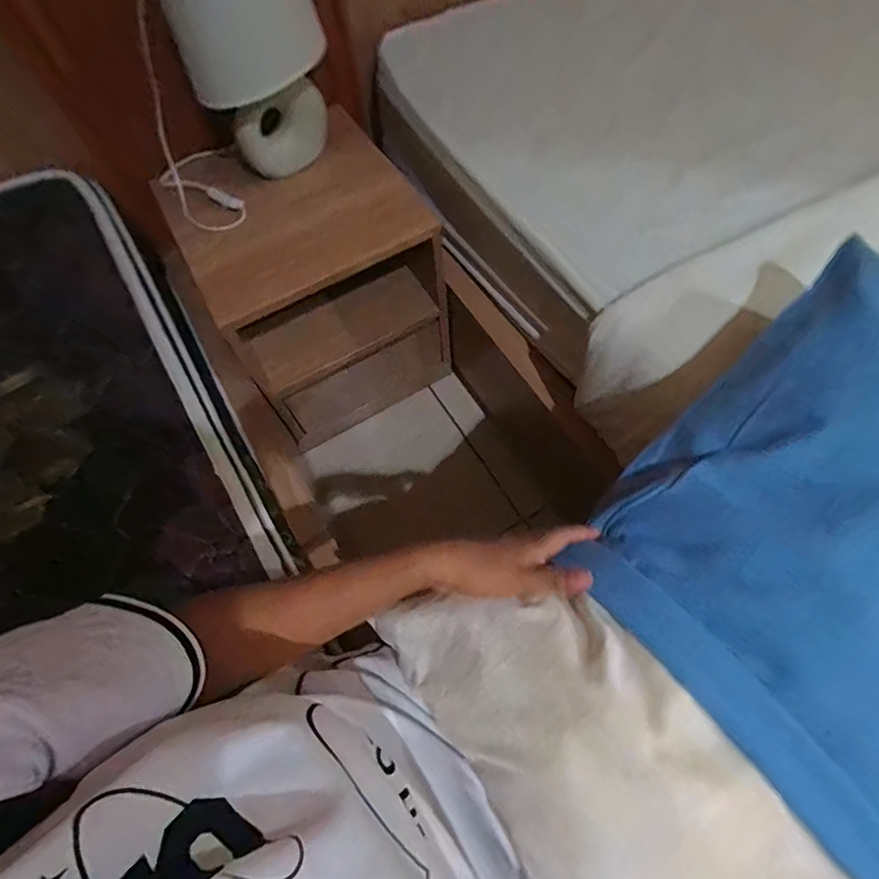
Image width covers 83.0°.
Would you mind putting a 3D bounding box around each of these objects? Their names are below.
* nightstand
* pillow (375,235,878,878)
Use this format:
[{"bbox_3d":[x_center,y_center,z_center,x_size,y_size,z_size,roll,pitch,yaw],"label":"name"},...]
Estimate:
[{"bbox_3d":[-0.247,-0.331,1.032,0.389,0.498,0.409,-27,66,-9],"label":"nightstand"},{"bbox_3d":[0.291,0.127,0.376,0.574,0.079,0.375,-33,67,-12],"label":"pillow"}]

